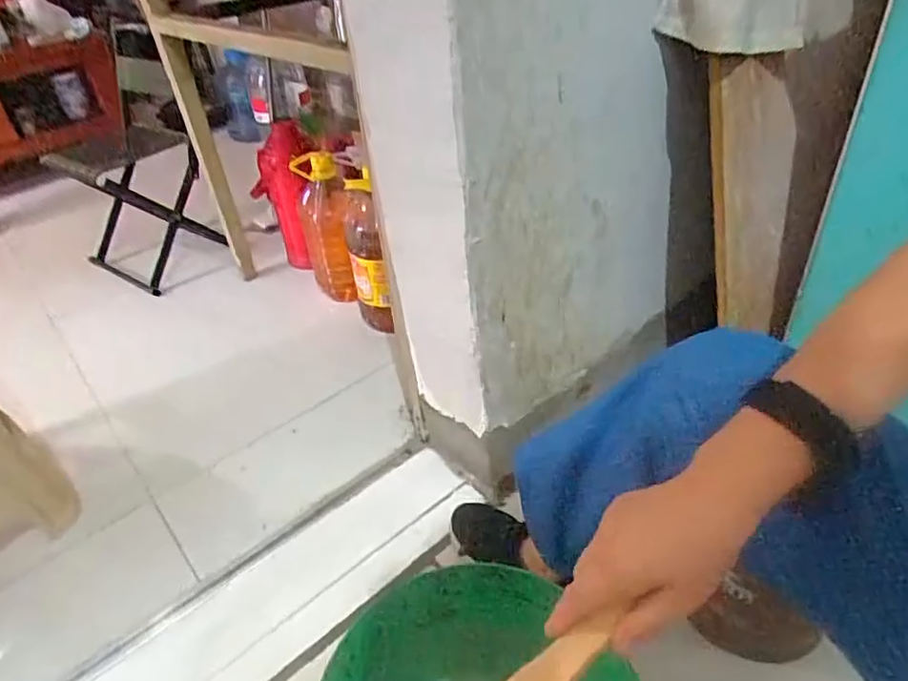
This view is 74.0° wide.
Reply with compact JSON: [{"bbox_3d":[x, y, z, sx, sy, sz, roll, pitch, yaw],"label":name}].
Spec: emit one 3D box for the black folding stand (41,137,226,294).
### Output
[{"bbox_3d":[-0.790,-0.335,1.543,0.355,0.287,0.272,18,44,30],"label":"black folding stand"}]

